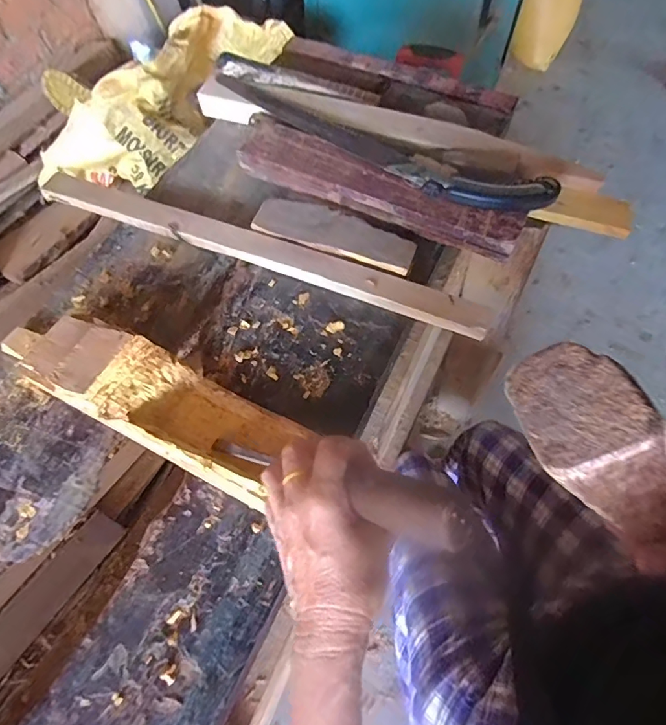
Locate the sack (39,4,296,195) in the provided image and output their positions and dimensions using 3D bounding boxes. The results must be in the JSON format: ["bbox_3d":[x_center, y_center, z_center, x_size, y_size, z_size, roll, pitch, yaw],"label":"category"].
[{"bbox_3d":[-0.409,-0.695,1.233,0.249,0.195,0.710,26,65,15],"label":"sack"}]

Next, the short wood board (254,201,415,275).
[{"bbox_3d":[0.003,-0.155,0.569,0.193,0.017,0.056,18,63,11],"label":"short wood board"}]

